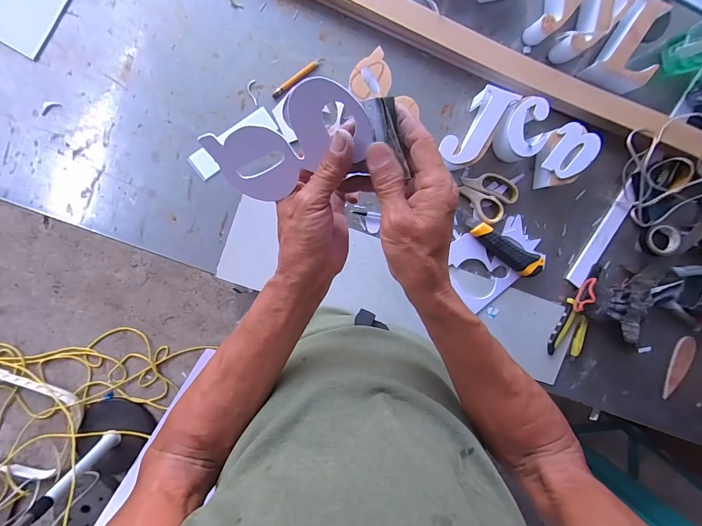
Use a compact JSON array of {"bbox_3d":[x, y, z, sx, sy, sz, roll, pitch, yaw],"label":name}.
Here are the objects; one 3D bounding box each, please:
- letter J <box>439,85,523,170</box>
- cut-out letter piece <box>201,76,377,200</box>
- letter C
[{"bbox_3d":[0.192,-0.205,0.522,0.061,0.045,0.145,38,90,-9],"label":"letter J"},{"bbox_3d":[-0.047,-0.096,0.271,0.125,0.004,0.068,-23,125,9],"label":"cut-out letter piece"},{"bbox_3d":[0.266,-0.209,0.530,0.088,0.047,0.078,-41,98,-2],"label":"letter C"}]

